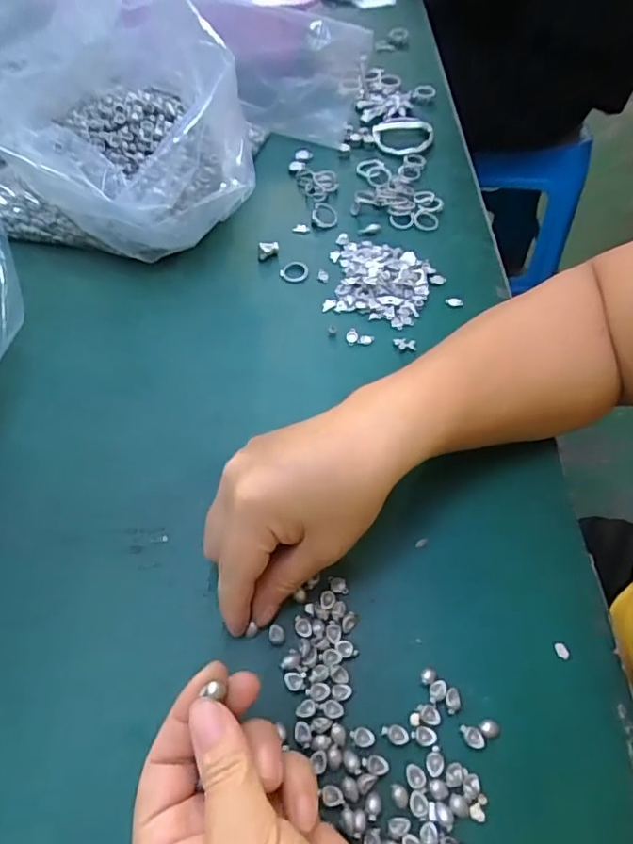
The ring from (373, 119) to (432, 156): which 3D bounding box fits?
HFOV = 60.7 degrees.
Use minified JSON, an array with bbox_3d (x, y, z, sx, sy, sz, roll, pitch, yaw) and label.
[{"bbox_3d":[0.088,-0.286,0.540,0.057,0.011,0.055,1,56,-1],"label":"ring"}]

